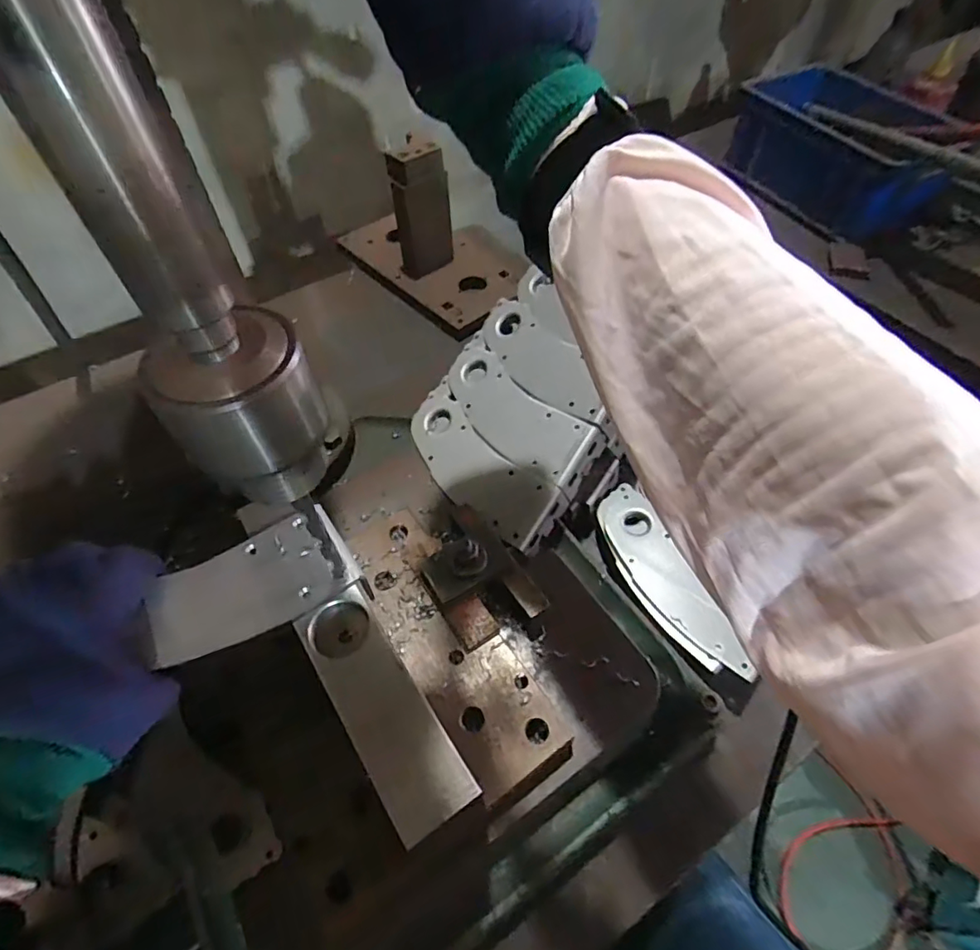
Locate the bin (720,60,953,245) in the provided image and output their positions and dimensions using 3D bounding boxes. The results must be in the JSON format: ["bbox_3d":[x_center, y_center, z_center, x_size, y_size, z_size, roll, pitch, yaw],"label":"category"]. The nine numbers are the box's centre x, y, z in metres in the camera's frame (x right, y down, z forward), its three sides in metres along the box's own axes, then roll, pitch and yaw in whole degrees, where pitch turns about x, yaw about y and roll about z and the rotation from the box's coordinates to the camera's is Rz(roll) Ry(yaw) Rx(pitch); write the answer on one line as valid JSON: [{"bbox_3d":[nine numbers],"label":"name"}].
[{"bbox_3d":[0.556,-0.493,0.851,0.205,0.132,0.337,-19,58,-12],"label":"bin"}]

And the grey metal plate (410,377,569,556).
[{"bbox_3d":[-0.011,-0.007,0.501,0.070,0.025,0.183,-43,60,-1],"label":"grey metal plate"}]

